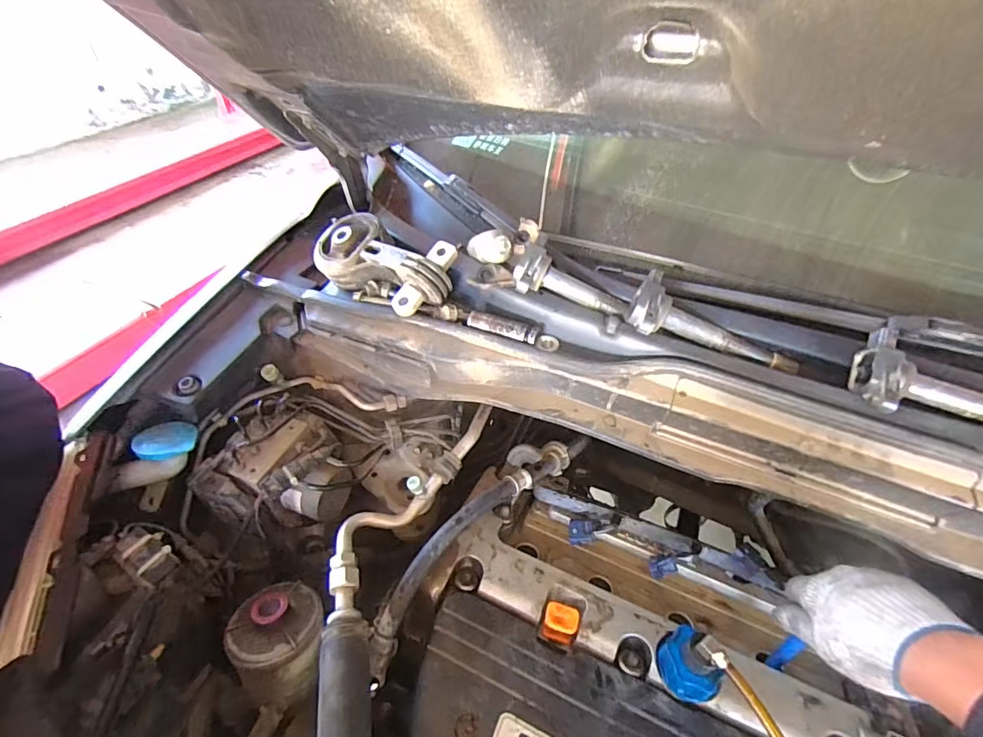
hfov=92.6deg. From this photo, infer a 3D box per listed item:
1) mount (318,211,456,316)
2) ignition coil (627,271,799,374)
[{"bbox_3d":[-0.130,-0.126,0.574,0.198,0.067,0.089,29,50,25],"label":"mount"},{"bbox_3d":[0.219,-0.036,0.463,0.169,0.031,0.068,23,46,0],"label":"ignition coil"}]

